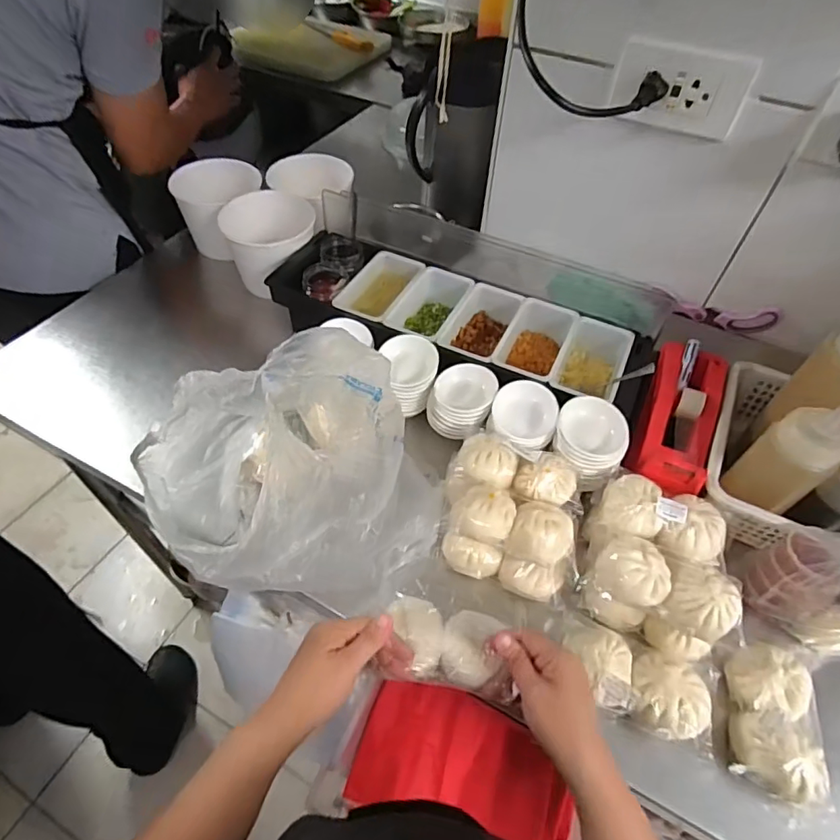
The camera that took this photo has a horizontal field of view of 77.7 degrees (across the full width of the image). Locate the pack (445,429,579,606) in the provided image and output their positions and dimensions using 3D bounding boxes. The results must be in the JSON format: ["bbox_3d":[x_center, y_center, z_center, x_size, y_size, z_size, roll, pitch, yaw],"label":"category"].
[{"bbox_3d":[0.093,0.093,0.535,0.137,0.070,0.132,15,53,8],"label":"pack"}]

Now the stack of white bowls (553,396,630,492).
[{"bbox_3d":[0.182,0.026,0.567,0.077,0.060,0.078,24,54,14],"label":"stack of white bowls"}]

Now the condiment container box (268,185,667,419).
[{"bbox_3d":[0.055,-0.161,0.692,0.486,0.104,0.210,24,54,14],"label":"condiment container box"}]

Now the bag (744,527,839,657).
[{"bbox_3d":[0.373,0.157,0.479,0.065,0.112,0.110,-30,59,-24],"label":"bag"}]

